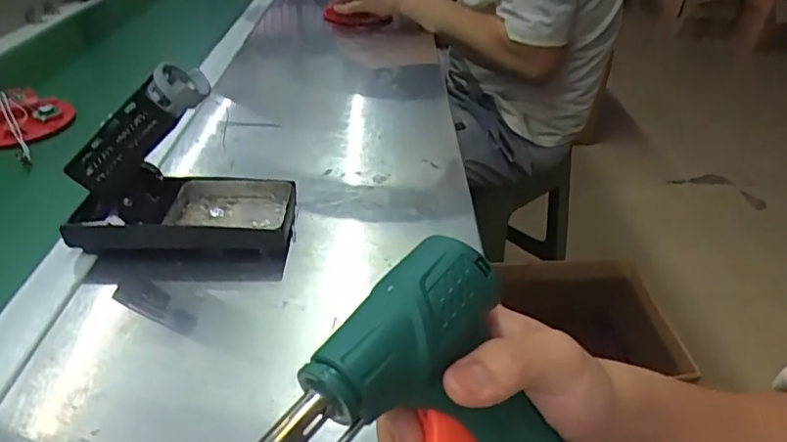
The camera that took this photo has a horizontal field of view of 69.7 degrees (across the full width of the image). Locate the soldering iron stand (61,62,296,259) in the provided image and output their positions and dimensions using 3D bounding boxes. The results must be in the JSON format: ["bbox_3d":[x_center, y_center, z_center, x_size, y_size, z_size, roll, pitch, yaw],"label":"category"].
[{"bbox_3d":[-0.166,-0.046,0.431,0.165,0.121,0.083,-2,35,-3],"label":"soldering iron stand"}]

